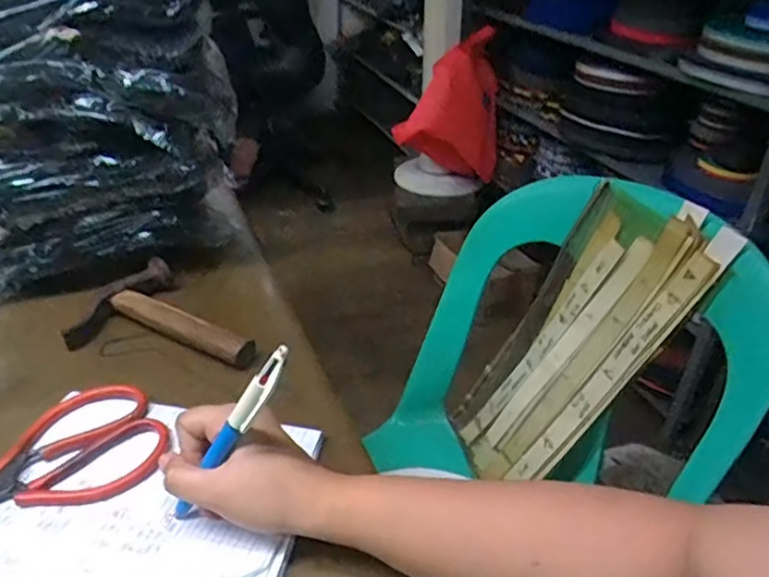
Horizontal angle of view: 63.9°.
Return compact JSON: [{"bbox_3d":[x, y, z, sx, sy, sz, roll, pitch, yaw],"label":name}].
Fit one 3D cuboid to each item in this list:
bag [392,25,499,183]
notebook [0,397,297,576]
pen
[{"bbox_3d":[0.195,-0.531,1.817,0.304,0.348,0.319,6,34,7],"label":"bag"},{"bbox_3d":[-0.156,0.139,0.406,0.201,0.014,0.138,7,34,6],"label":"notebook"},{"bbox_3d":[-0.093,0.091,0.369,0.012,0.146,0.009,21,26,-26],"label":"pen"}]

